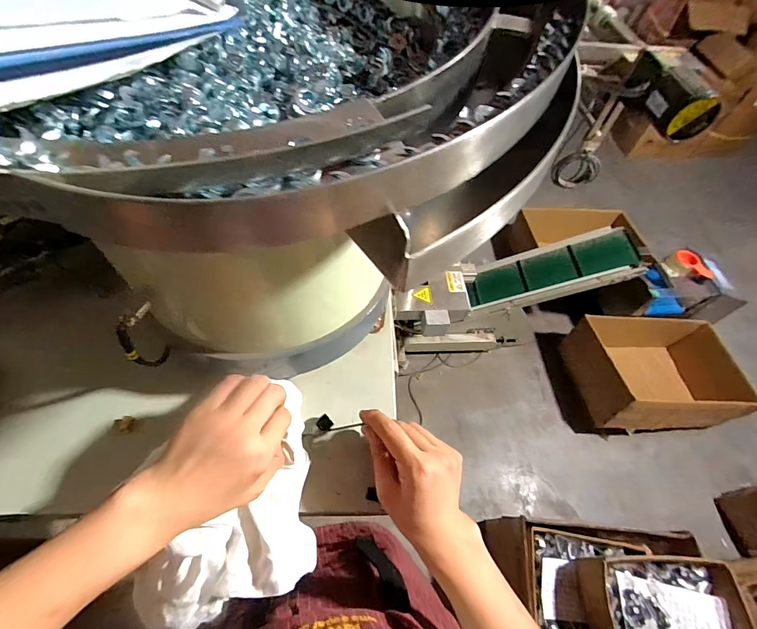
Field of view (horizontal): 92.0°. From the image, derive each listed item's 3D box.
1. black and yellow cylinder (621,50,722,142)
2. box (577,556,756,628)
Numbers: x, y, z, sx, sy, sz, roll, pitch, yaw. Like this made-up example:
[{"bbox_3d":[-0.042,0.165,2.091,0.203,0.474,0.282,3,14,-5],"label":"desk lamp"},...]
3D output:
[{"bbox_3d":[0.403,-0.302,0.502,0.070,0.058,0.116,-3,58,-7],"label":"black and yellow cylinder"},{"bbox_3d":[0.671,0.716,0.833,0.353,0.090,0.273,2,58,-4],"label":"box"}]

